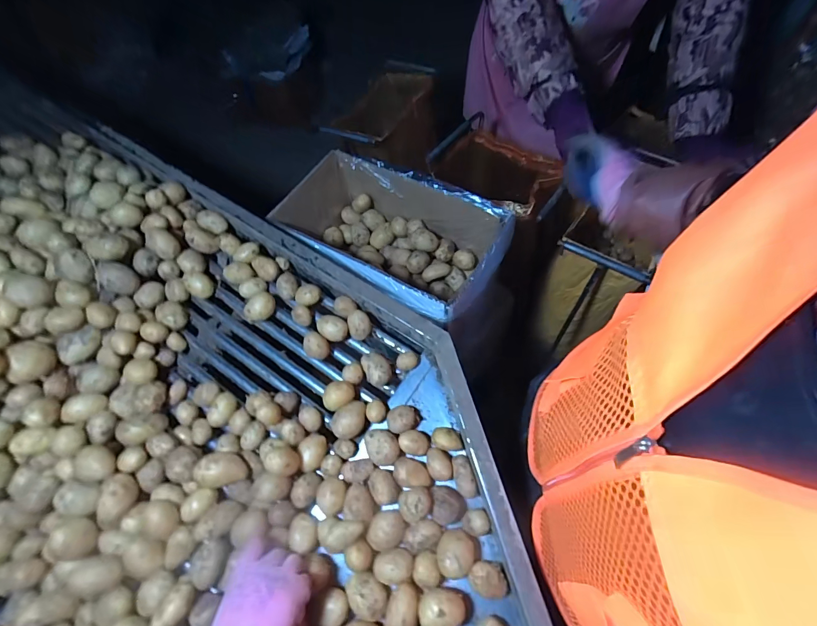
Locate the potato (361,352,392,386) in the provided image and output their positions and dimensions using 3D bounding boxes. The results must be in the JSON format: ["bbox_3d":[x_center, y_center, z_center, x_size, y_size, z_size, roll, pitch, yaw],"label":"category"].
[{"bbox_3d":[-0.049,0.086,0.579,0.039,0.035,0.056,-23,60,-7],"label":"potato"}]

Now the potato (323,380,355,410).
[{"bbox_3d":[-0.104,0.126,0.561,0.051,0.037,0.040,-32,61,-12],"label":"potato"}]

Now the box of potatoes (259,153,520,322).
[{"bbox_3d":[-0.049,-0.143,0.769,0.449,0.203,0.246,26,65,20],"label":"box of potatoes"}]

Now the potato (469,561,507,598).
[{"bbox_3d":[0.096,0.324,0.455,0.045,0.031,0.034,7,60,10],"label":"potato"}]

